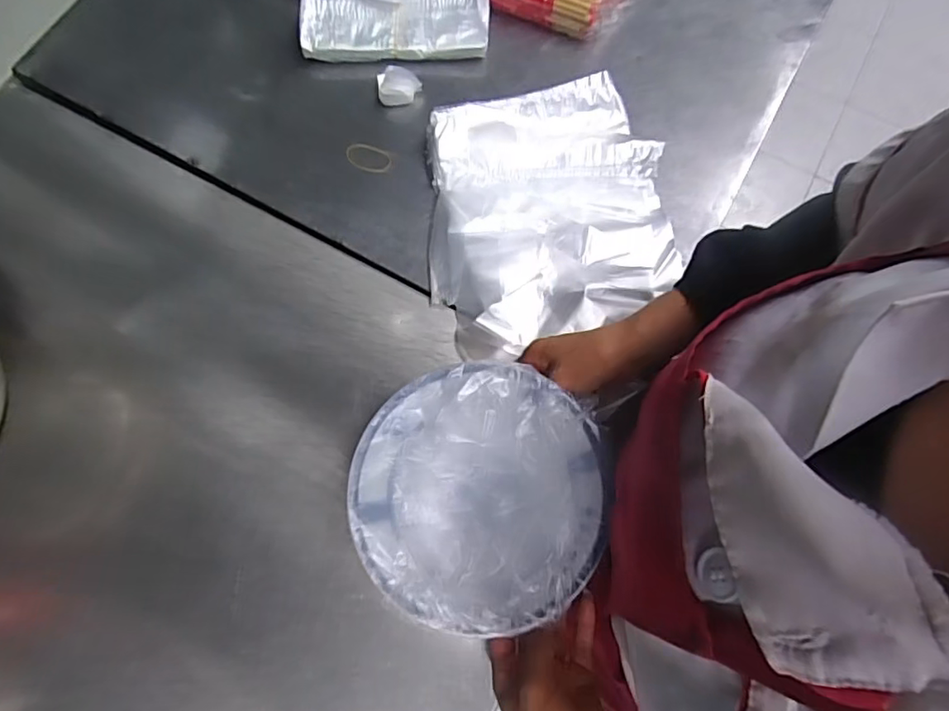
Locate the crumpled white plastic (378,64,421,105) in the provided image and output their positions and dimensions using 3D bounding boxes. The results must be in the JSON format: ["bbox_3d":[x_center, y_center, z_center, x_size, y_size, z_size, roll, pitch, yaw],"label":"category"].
[{"bbox_3d":[-0.084,-0.294,0.618,0.047,0.039,0.031,5,74,1],"label":"crumpled white plastic"}]

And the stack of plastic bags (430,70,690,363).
[{"bbox_3d":[0.071,-0.144,0.573,0.241,0.045,0.260,-12,74,-4],"label":"stack of plastic bags"}]

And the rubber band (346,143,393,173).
[{"bbox_3d":[-0.115,-0.215,0.608,0.051,0.004,0.031,17,74,4],"label":"rubber band"}]

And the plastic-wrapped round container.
[{"bbox_3d":[0.003,0.105,0.440,0.194,0.038,0.198,0,74,0],"label":"plastic-wrapped round container"}]

